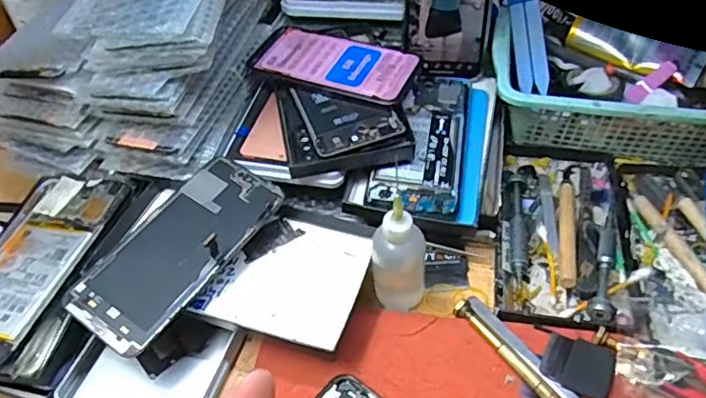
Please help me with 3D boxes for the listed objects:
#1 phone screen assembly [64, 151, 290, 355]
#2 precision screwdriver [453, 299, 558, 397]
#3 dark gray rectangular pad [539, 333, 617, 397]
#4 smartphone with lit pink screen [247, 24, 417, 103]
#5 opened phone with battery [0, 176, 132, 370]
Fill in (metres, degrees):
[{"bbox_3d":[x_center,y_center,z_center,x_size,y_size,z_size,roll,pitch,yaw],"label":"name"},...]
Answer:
[{"bbox_3d":[-0.126,0.033,0.403,0.077,0.010,0.156,31,63,22],"label":"phone screen assembly"},{"bbox_3d":[0.101,0.104,0.372,0.010,0.007,0.091,-29,54,-19],"label":"precision screwdriver"},{"bbox_3d":[0.149,0.110,0.370,0.043,0.008,0.039,21,54,21],"label":"dark gray rectangular pad"},{"bbox_3d":[-0.016,-0.121,0.489,0.141,0.008,0.068,16,58,15],"label":"smartphone with lit pink screen"},{"bbox_3d":[-0.237,0.045,0.415,0.089,0.013,0.164,7,51,11],"label":"opened phone with battery"}]

